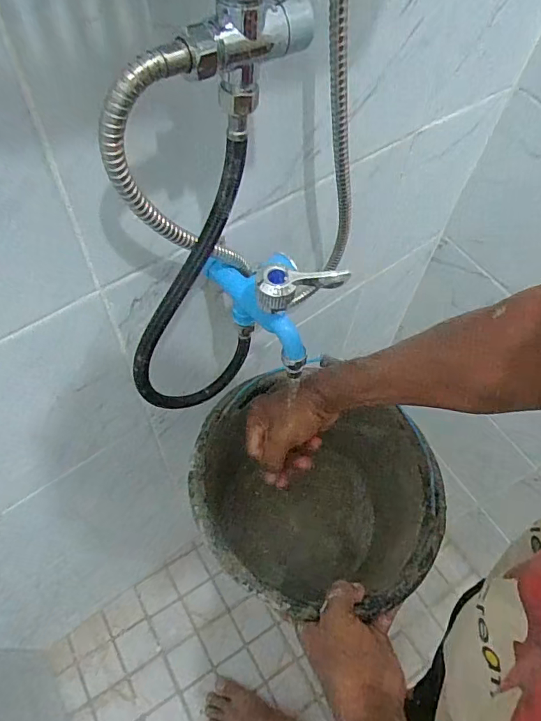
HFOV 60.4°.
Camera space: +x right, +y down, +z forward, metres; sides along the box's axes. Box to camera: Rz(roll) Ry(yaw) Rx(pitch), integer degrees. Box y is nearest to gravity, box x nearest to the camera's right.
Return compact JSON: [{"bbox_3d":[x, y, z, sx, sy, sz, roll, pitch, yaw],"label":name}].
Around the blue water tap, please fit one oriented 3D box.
[{"bbox_3d":[-0.007,-0.051,0.414,0.121,0.120,0.058,31,61,14],"label":"blue water tap"}]

